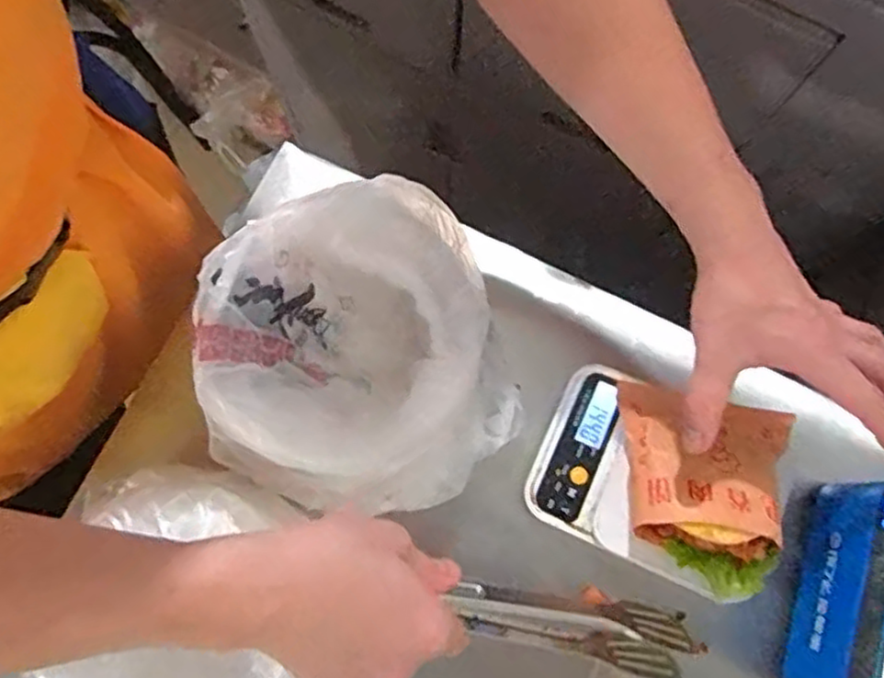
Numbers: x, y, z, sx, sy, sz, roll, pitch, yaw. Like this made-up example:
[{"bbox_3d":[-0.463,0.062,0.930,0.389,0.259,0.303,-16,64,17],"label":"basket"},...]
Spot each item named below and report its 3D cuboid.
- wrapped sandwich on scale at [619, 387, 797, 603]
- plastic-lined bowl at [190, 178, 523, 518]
[{"bbox_3d":[0.187,0.104,0.506,0.122,0.064,0.133,12,79,3],"label":"wrapped sandwich on scale"},{"bbox_3d":[-0.066,0.016,0.520,0.207,0.104,0.206,0,79,0],"label":"plastic-lined bowl"}]

